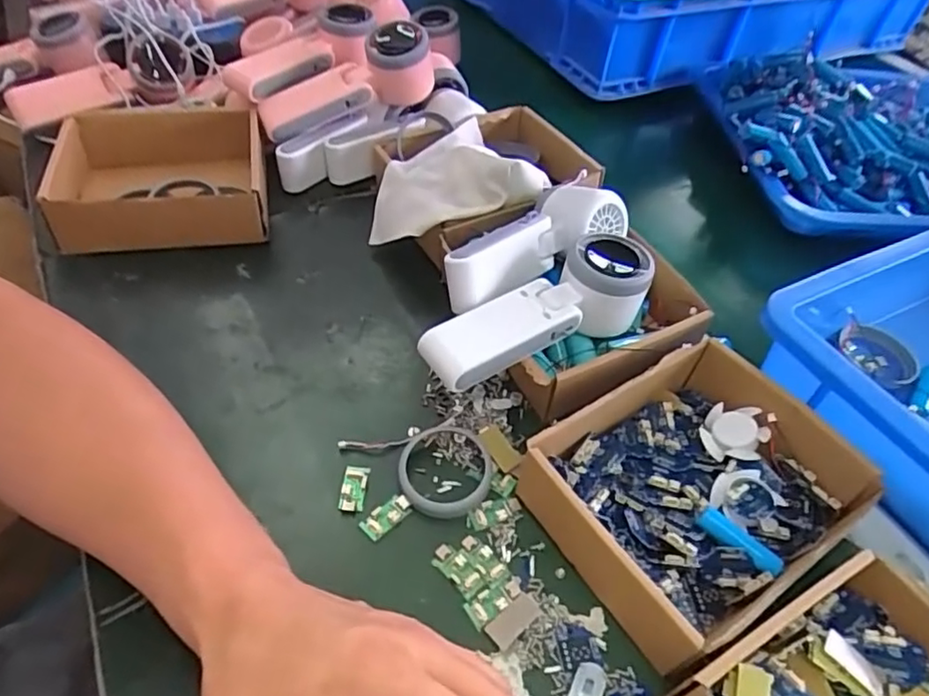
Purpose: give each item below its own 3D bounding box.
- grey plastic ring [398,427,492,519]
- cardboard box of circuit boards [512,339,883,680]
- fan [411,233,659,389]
[{"bbox_3d":[-0.013,0.078,0.390,0.058,0.010,0.061,3,48,-3],"label":"grey plastic ring"},{"bbox_3d":[0.136,0.081,0.365,0.172,0.048,0.136,-25,55,-26],"label":"cardboard box of circuit boards"},{"bbox_3d":[0.050,-0.026,0.412,0.171,0.046,0.057,-21,53,-23],"label":"fan"}]

